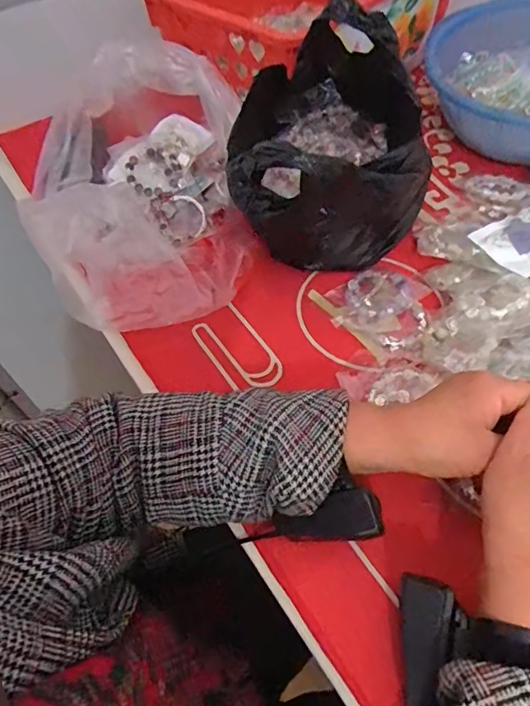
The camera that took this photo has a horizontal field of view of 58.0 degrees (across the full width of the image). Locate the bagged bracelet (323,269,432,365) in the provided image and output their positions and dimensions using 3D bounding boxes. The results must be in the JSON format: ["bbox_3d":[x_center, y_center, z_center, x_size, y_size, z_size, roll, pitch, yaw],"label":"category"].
[{"bbox_3d":[0.112,-0.043,0.449,0.090,0.020,0.089,-1,55,1],"label":"bagged bracelet"}]

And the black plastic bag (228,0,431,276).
[{"bbox_3d":[0.058,-0.193,0.452,0.212,0.182,0.177,-27,58,-16],"label":"black plastic bag"}]

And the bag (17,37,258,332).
[{"bbox_3d":[-0.121,-0.172,0.472,0.203,0.131,0.283,-12,55,-6],"label":"bag"}]

